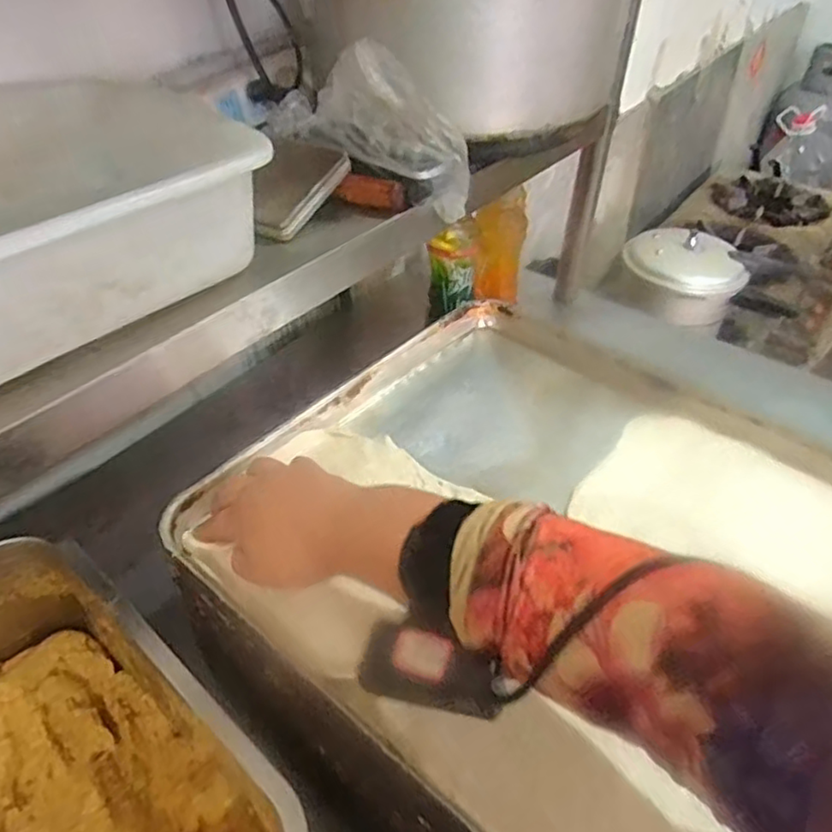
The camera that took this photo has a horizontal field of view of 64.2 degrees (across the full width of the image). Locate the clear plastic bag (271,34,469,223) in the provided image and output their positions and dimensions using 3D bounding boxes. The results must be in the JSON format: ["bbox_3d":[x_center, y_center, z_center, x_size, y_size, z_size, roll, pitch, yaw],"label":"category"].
[{"bbox_3d":[-0.038,-0.258,0.596,0.176,0.129,0.053,21,45,21],"label":"clear plastic bag"}]

